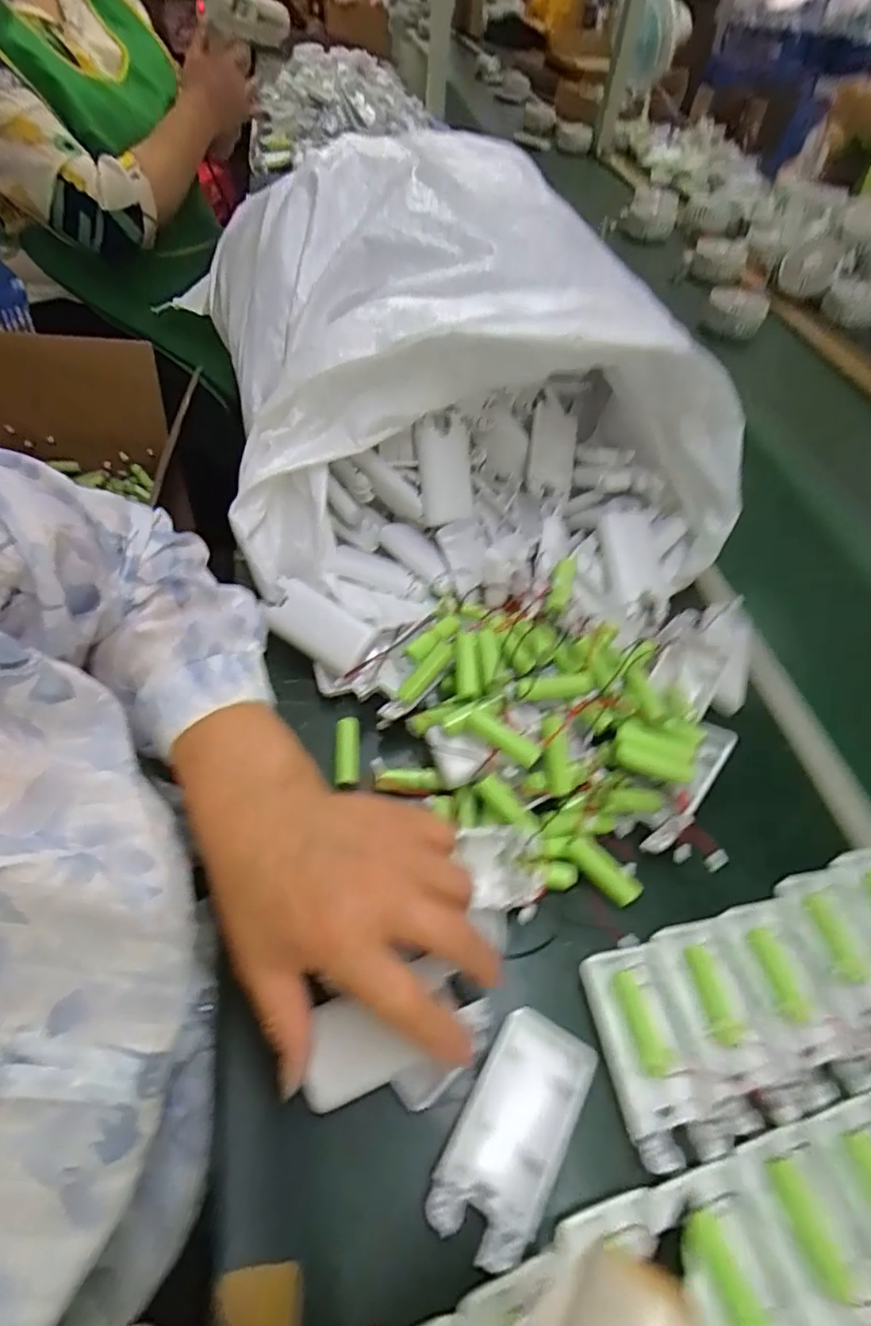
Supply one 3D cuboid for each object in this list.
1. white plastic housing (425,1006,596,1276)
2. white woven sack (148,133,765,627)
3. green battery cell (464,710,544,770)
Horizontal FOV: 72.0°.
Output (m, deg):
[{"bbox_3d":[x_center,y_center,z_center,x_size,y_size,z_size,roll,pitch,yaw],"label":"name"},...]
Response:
[{"bbox_3d":[0.038,0.225,0.290,0.049,0.010,0.098,27,54,18],"label":"white plastic housing"},{"bbox_3d":[0.024,-0.248,0.523,0.397,0.209,0.448,-4,53,-8],"label":"white woven sack"},{"bbox_3d":[0.043,0.047,0.378,0.049,0.012,0.014,33,55,6],"label":"green battery cell"}]

